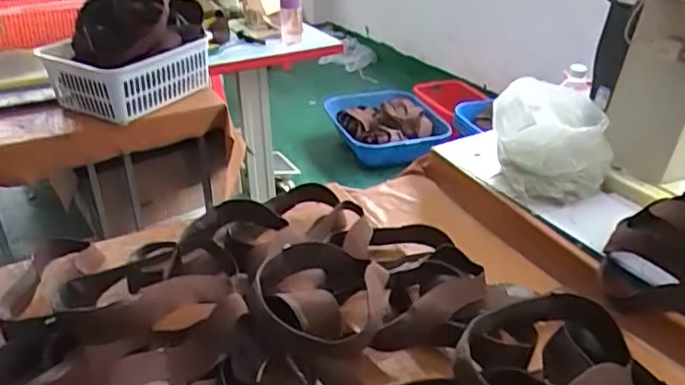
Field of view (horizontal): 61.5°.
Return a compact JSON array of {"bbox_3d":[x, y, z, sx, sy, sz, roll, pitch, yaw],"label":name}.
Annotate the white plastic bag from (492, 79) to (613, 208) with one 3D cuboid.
[{"bbox_3d":[0.412,-0.116,1.164,0.207,0.165,0.254,0,31,-1],"label":"white plastic bag"}]

